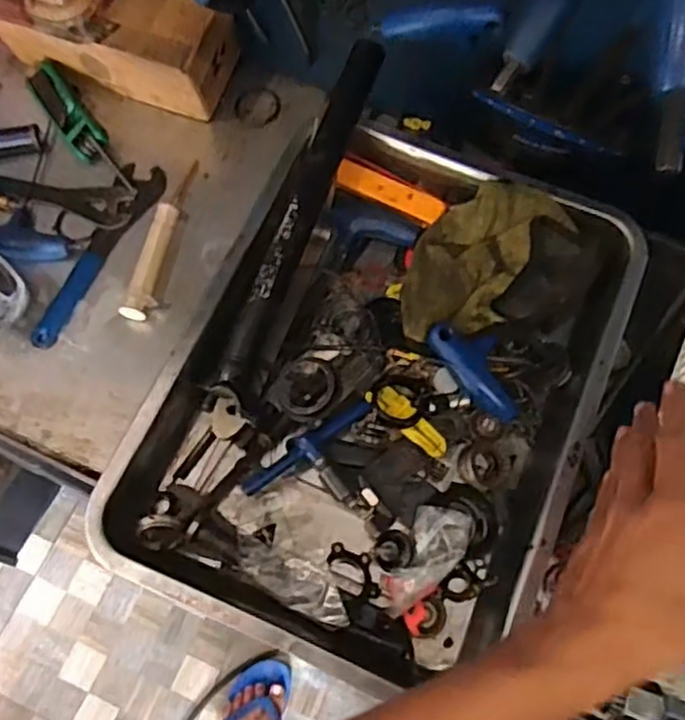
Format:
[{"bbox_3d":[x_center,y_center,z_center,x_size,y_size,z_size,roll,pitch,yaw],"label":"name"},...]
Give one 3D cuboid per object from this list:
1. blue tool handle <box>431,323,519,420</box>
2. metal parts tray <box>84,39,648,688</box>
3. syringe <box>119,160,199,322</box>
[{"bbox_3d":[0.103,0.006,0.531,0.041,0.022,0.084,-35,73,-13],"label":"blue tool handle"},{"bbox_3d":[0.035,0.010,0.525,0.281,0.065,0.387,23,71,8],"label":"metal parts tray"},{"bbox_3d":[-0.163,-0.112,0.640,0.024,0.015,0.162,10,69,4],"label":"syringe"}]

